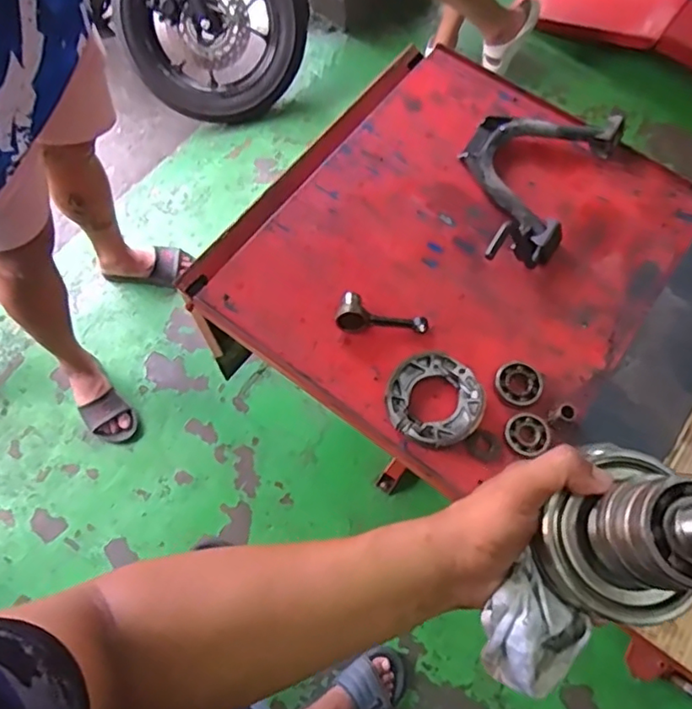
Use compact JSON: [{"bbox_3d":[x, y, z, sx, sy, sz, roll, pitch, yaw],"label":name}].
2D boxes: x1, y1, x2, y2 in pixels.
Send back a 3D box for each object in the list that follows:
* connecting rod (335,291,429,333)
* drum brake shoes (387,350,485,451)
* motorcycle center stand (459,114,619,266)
[{"bbox_3d":[0.050,-0.051,0.786,0.123,0.027,0.051,11,70,-9],"label":"connecting rod"},{"bbox_3d":[0.113,0.056,0.741,0.118,0.018,0.114,23,71,8],"label":"drum brake shoes"},{"bbox_3d":[0.254,-0.263,0.847,0.193,0.074,0.293,31,73,10],"label":"motorcycle center stand"}]

